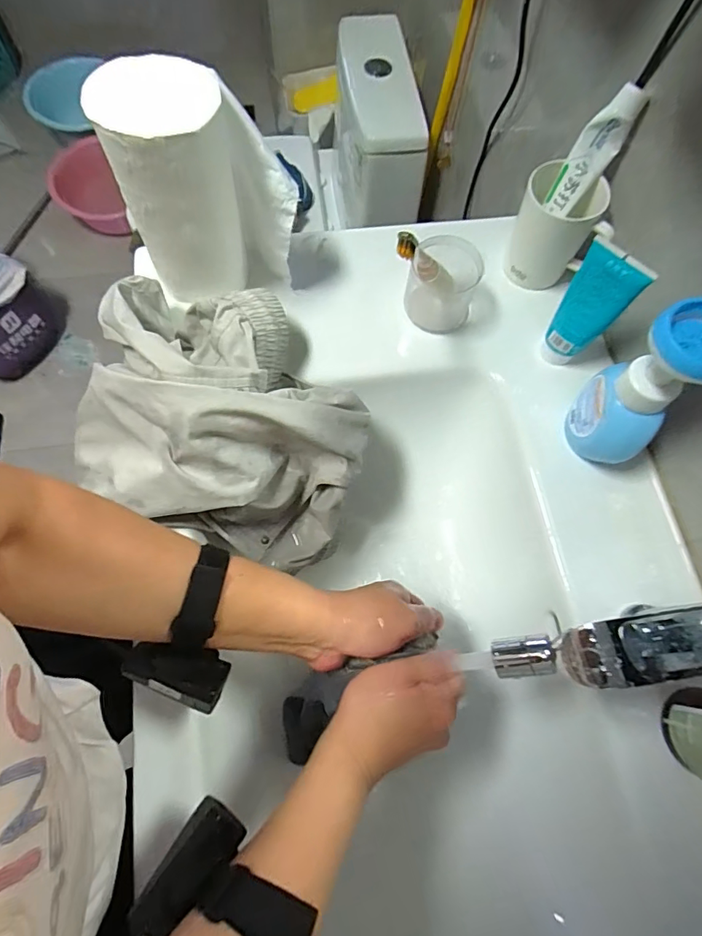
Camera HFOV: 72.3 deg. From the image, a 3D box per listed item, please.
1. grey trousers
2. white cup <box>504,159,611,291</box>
[{"bbox_3d":[-0.115,-0.056,0.456,0.265,0.150,0.216,26,72,7],"label":"grey trousers"},{"bbox_3d":[0.217,-0.257,0.527,0.083,0.100,0.066,26,72,7],"label":"white cup"}]

